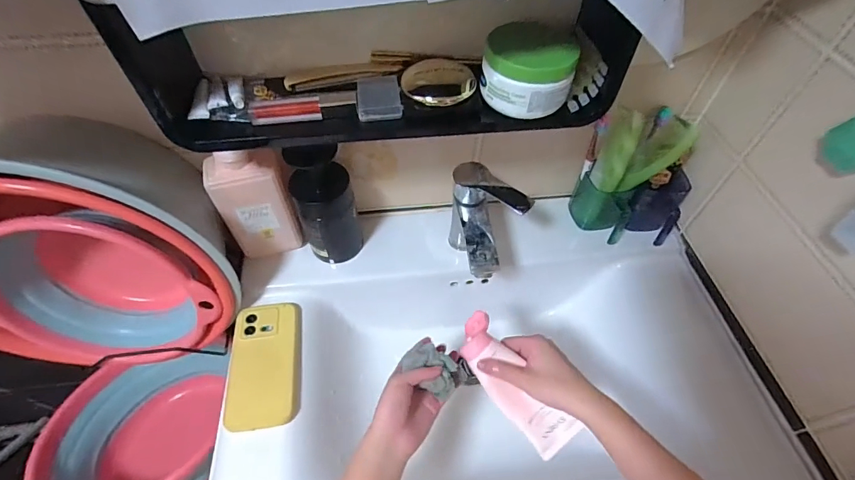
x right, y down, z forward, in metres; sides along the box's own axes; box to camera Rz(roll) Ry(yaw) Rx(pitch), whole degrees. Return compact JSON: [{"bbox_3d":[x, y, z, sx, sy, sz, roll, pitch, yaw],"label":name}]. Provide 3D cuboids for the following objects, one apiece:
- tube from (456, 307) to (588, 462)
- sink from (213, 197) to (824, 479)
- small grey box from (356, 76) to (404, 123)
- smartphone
[{"bbox_3d":[0.092,0.161,0.459,0.060,0.054,0.166,-31,75,-21],"label":"tube"},{"bbox_3d":[0.087,0.213,0.599,0.698,0.158,0.412,-5,53,-5],"label":"sink"},{"bbox_3d":[-0.051,-0.151,0.432,0.045,0.015,0.056,-4,53,-4],"label":"small grey box"},{"bbox_3d":[-0.220,0.165,0.555,0.090,0.014,0.167,-7,53,-7],"label":"smartphone"}]

